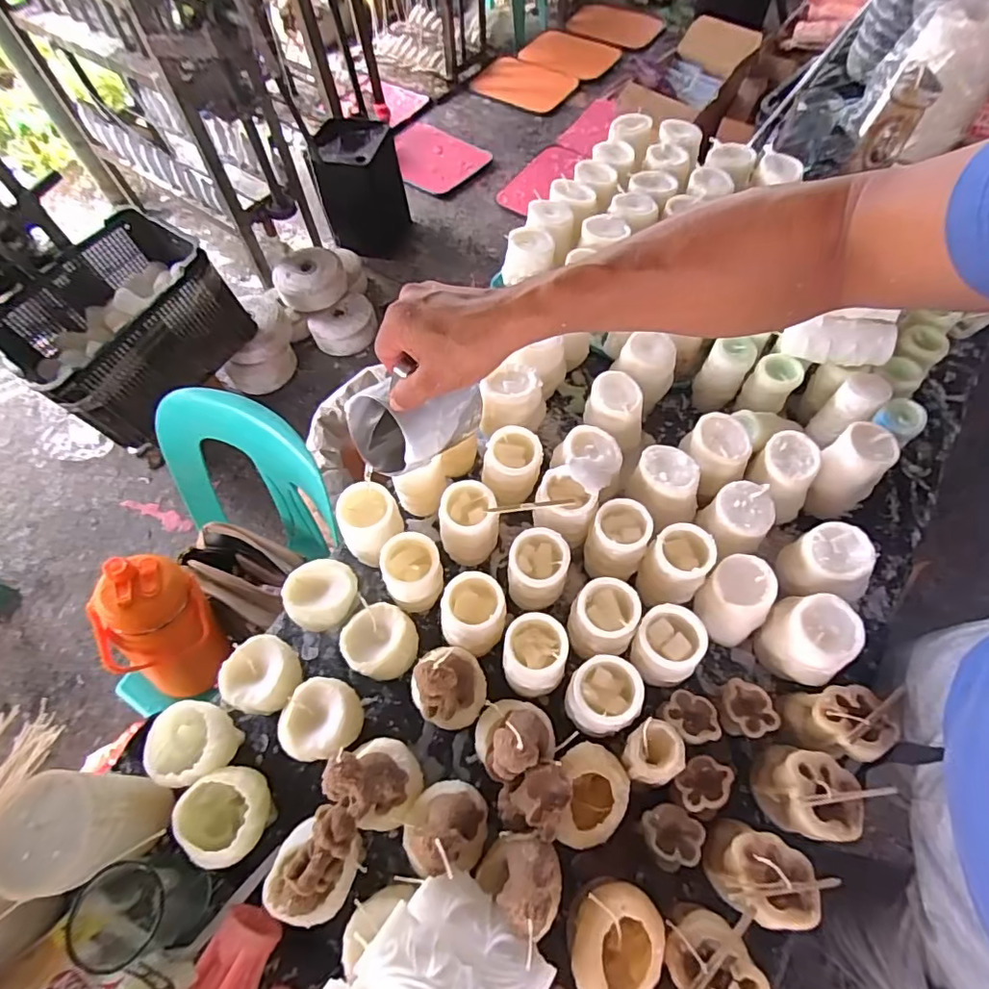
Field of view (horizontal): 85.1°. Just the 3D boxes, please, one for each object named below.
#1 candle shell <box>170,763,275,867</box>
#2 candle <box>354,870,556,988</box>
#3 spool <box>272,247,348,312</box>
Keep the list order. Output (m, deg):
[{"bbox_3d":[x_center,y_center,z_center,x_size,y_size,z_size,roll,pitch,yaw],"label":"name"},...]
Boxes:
[{"bbox_3d":[-0.242,0.293,0.492,0.074,0.057,0.073,0,63,0],"label":"candle shell"},{"bbox_3d":[-0.026,0.334,0.378,0.116,0.079,0.086,38,69,18],"label":"candle"},{"bbox_3d":[-0.566,-0.657,1.667,0.215,0.104,0.185,-16,64,-7],"label":"spool"}]

